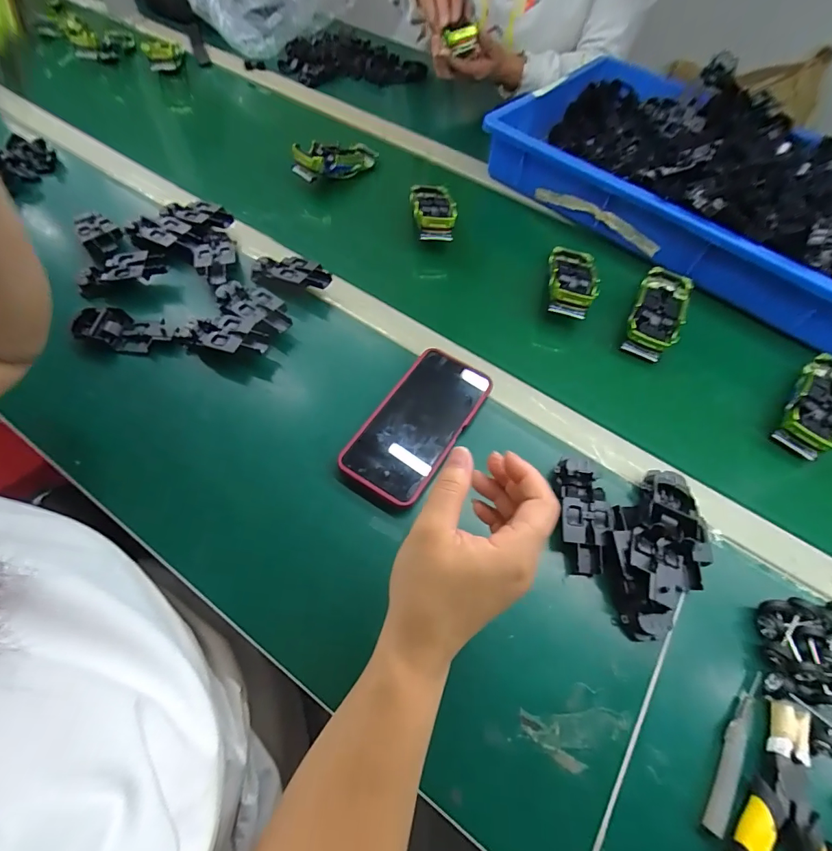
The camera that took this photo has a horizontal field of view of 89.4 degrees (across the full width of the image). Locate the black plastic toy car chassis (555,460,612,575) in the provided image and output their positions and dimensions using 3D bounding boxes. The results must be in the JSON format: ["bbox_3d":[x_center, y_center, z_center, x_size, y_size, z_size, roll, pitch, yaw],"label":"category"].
[{"bbox_3d":[0.144,0.079,0.368,0.042,0.028,0.095,7,59,1],"label":"black plastic toy car chassis"}]

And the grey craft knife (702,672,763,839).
[{"bbox_3d":[0.221,0.223,0.293,0.012,0.006,0.109,33,63,16],"label":"grey craft knife"}]

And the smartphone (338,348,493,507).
[{"bbox_3d":[0.003,-0.005,0.408,0.082,0.012,0.166,29,63,16],"label":"smartphone"}]

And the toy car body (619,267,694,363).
[{"bbox_3d":[0.285,-0.133,0.499,0.055,0.030,0.127,26,61,12],"label":"toy car body"}]

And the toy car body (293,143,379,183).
[{"bbox_3d":[-0.115,-0.389,0.619,0.066,0.037,0.137,40,52,19],"label":"toy car body"}]

